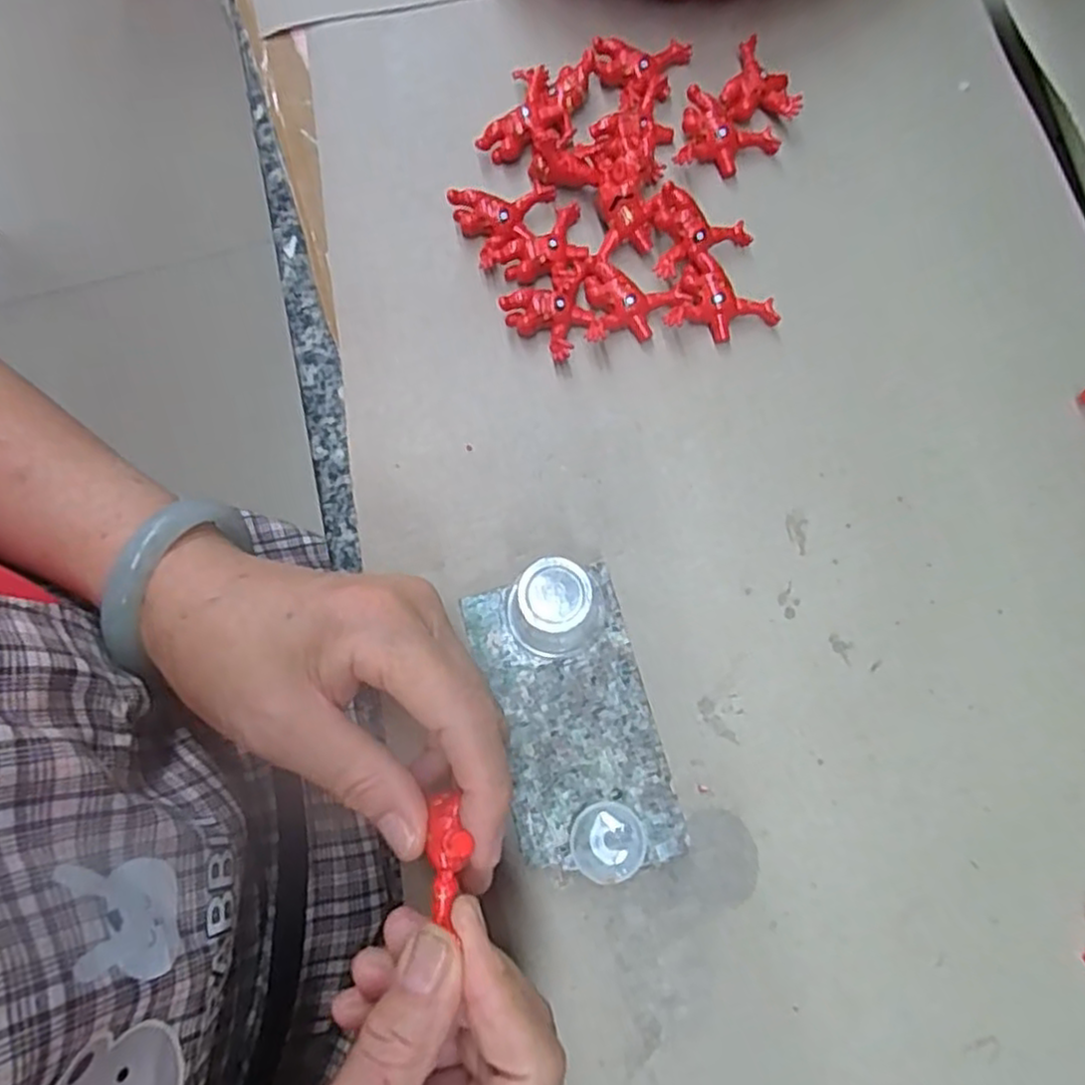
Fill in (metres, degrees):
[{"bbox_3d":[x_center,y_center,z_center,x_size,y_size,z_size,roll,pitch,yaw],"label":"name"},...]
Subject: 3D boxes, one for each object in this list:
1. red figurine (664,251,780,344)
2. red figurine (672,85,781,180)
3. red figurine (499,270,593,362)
[{"bbox_3d":[0.082,-0.104,0.320,0.045,0.014,0.035,23,77,7],"label":"red figurine"},{"bbox_3d":[0.088,-0.190,0.337,0.046,0.016,0.032,12,77,4],"label":"red figurine"},{"bbox_3d":[0.005,-0.099,0.319,0.036,0.014,0.035,-28,77,-6],"label":"red figurine"}]

